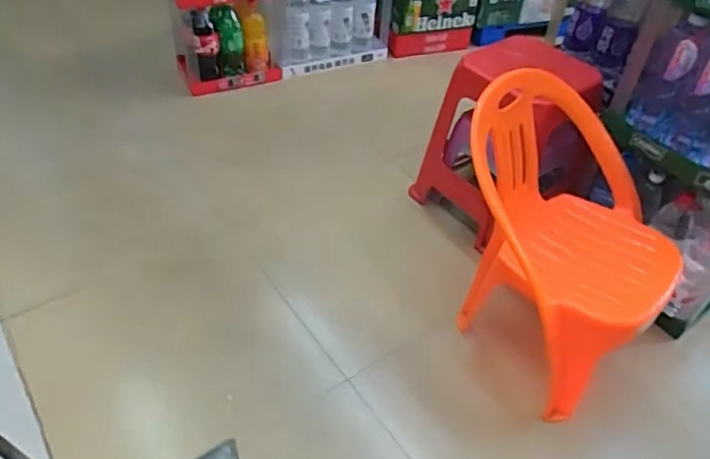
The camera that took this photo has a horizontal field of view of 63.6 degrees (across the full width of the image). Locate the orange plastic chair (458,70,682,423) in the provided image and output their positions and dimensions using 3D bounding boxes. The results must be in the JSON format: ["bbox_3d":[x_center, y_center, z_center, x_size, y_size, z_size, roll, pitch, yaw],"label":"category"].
[{"bbox_3d":[0.479,0.015,1.279,0.399,0.516,0.496,-22,50,-24],"label":"orange plastic chair"}]

